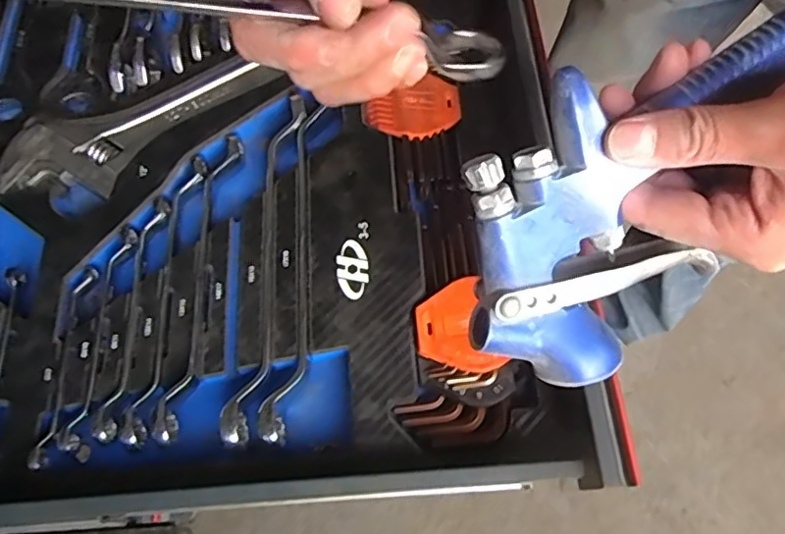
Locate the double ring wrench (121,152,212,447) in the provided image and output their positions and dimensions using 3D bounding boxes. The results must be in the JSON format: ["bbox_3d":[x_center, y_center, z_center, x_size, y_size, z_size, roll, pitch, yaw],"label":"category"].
[{"bbox_3d":[-0.142,0.012,0.360,0.018,0.014,0.192,2,66,0],"label":"double ring wrench"}]

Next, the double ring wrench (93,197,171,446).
[{"bbox_3d":[-0.159,0.026,0.353,0.017,0.012,0.157,3,66,1],"label":"double ring wrench"}]

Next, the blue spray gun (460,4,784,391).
[{"bbox_3d":[0.122,-0.060,0.221,0.245,0.050,0.084,-44,73,2],"label":"blue spray gun"}]

